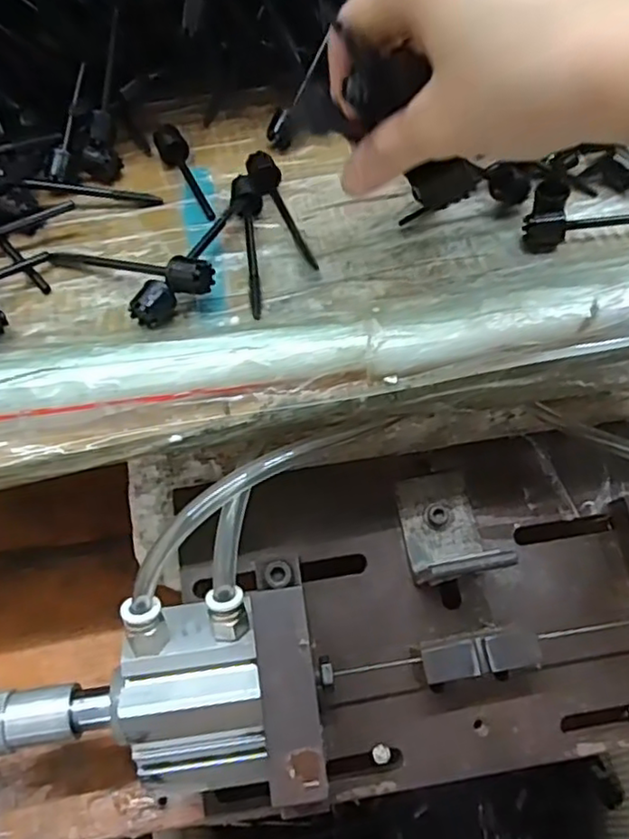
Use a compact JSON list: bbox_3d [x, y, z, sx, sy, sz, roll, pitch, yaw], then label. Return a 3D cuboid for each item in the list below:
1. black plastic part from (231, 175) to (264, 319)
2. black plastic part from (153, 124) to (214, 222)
[{"bbox_3d":[-0.029,-0.078,0.291,0.014,0.013,0.086,-6,55,-2],"label":"black plastic part"},{"bbox_3d":[-0.064,-0.122,0.324,0.013,0.012,0.063,-22,70,-13],"label":"black plastic part"}]

